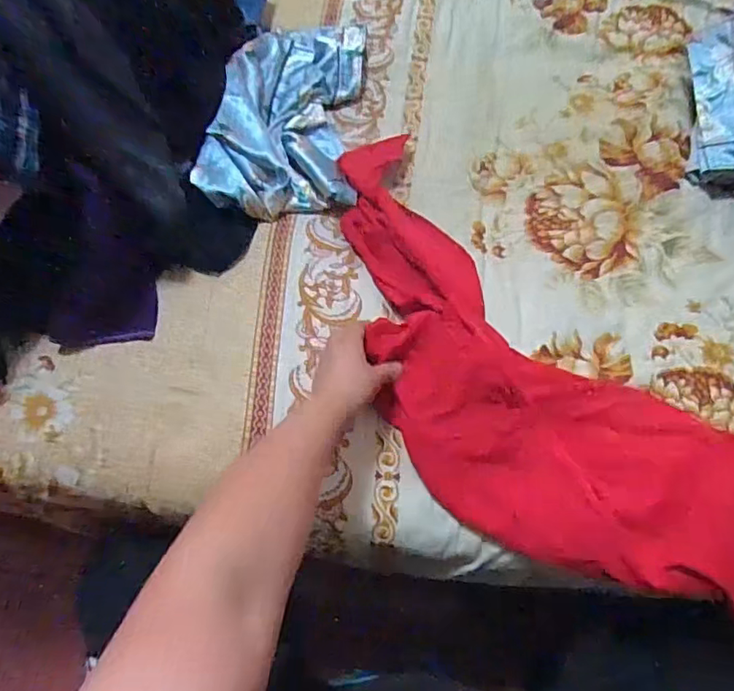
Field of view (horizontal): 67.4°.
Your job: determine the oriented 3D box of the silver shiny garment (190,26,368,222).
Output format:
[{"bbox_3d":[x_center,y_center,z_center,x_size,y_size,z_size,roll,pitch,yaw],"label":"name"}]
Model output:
[{"bbox_3d":[-0.104,-0.320,0.723,0.187,0.055,0.327,3,65,1],"label":"silver shiny garment"}]

